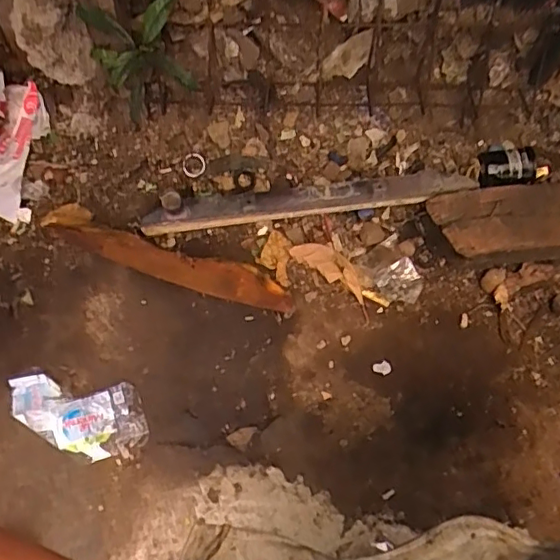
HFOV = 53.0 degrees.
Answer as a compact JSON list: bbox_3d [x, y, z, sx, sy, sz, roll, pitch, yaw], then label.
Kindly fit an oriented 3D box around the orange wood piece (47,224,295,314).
[{"bbox_3d":[-0.191,-0.027,0.955,0.441,0.050,0.065,14,66,4],"label":"orange wood piece"}]

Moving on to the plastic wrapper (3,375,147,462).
[{"bbox_3d":[-0.320,0.216,0.883,0.215,0.020,0.114,4,65,0],"label":"plastic wrapper"}]

